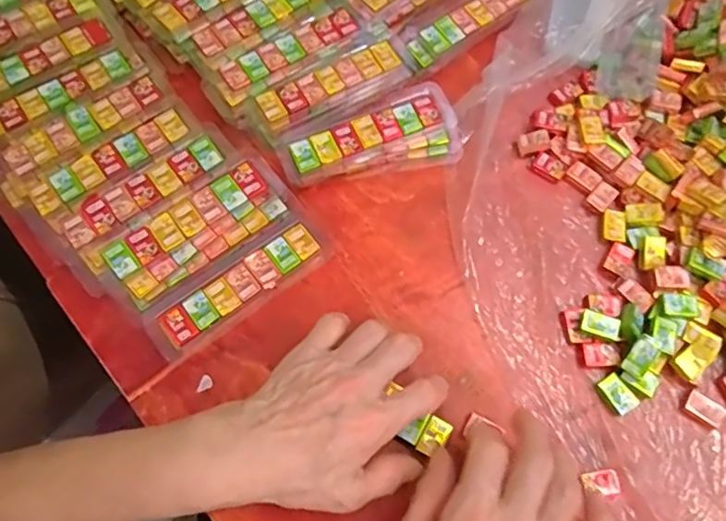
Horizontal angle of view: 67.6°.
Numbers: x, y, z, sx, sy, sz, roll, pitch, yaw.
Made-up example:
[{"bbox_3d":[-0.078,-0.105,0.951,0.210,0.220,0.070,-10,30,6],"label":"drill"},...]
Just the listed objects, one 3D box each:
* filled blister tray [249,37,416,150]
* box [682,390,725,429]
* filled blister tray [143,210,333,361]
[{"bbox_3d":[-0.022,-0.146,0.439,0.144,0.021,0.046,-32,73,-13],"label":"filled blister tray"},{"bbox_3d":[0.234,0.102,0.372,0.025,0.011,0.016,32,71,11],"label":"box"},{"bbox_3d":[-0.087,0.018,0.392,0.142,0.020,0.044,-37,74,-15],"label":"filled blister tray"}]

